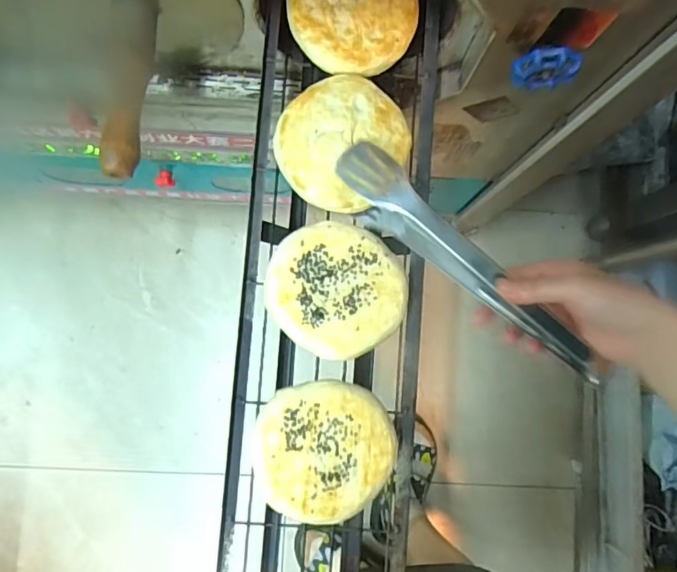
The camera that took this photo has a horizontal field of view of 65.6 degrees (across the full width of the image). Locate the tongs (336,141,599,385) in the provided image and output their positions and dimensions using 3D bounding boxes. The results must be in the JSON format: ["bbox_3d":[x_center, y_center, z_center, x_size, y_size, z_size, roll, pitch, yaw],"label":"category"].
[{"bbox_3d":[0.104,-0.018,0.441,0.260,0.054,0.039,43,86,7],"label":"tongs"}]

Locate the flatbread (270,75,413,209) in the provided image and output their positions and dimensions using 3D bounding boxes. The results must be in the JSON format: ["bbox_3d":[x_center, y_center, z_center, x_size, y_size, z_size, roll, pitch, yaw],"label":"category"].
[{"bbox_3d":[0.002,-0.127,0.449,0.107,0.016,0.115,0,85,-2],"label":"flatbread"}]

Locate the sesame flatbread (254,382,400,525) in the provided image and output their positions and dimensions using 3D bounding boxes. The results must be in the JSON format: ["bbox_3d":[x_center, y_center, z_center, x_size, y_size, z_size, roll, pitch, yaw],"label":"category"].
[{"bbox_3d":[-0.010,0.135,0.431,0.112,0.013,0.108,-12,86,-3],"label":"sesame flatbread"}]

